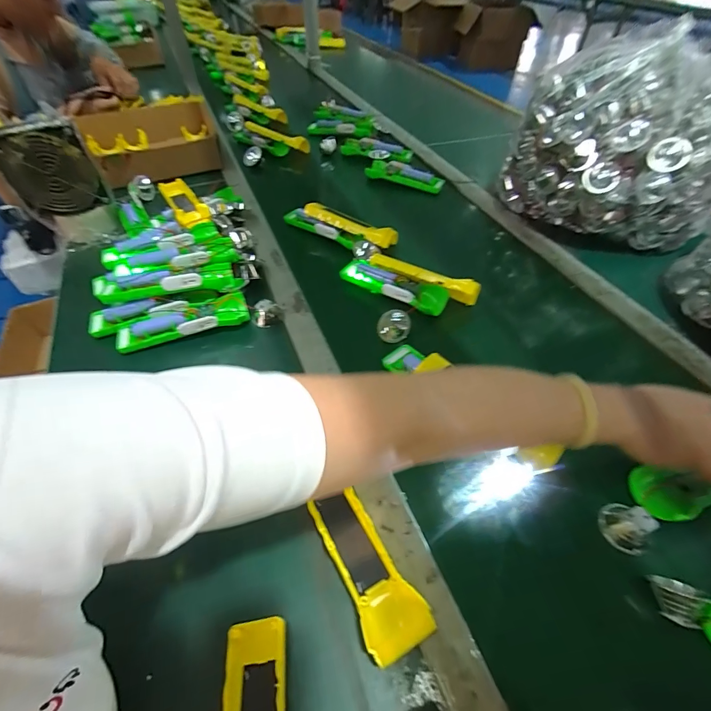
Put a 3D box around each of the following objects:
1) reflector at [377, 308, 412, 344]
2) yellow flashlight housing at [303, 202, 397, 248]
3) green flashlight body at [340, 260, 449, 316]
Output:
[{"bbox_3d":[0.052,-0.039,0.496,0.042,0.047,0.018,12,51,11],"label":"reflector"},{"bbox_3d":[-0.011,-0.224,0.635,0.164,0.032,0.035,22,54,19],"label":"yellow flashlight housing"},{"bbox_3d":[0.055,-0.105,0.554,0.163,0.030,0.047,28,56,23],"label":"green flashlight body"}]

